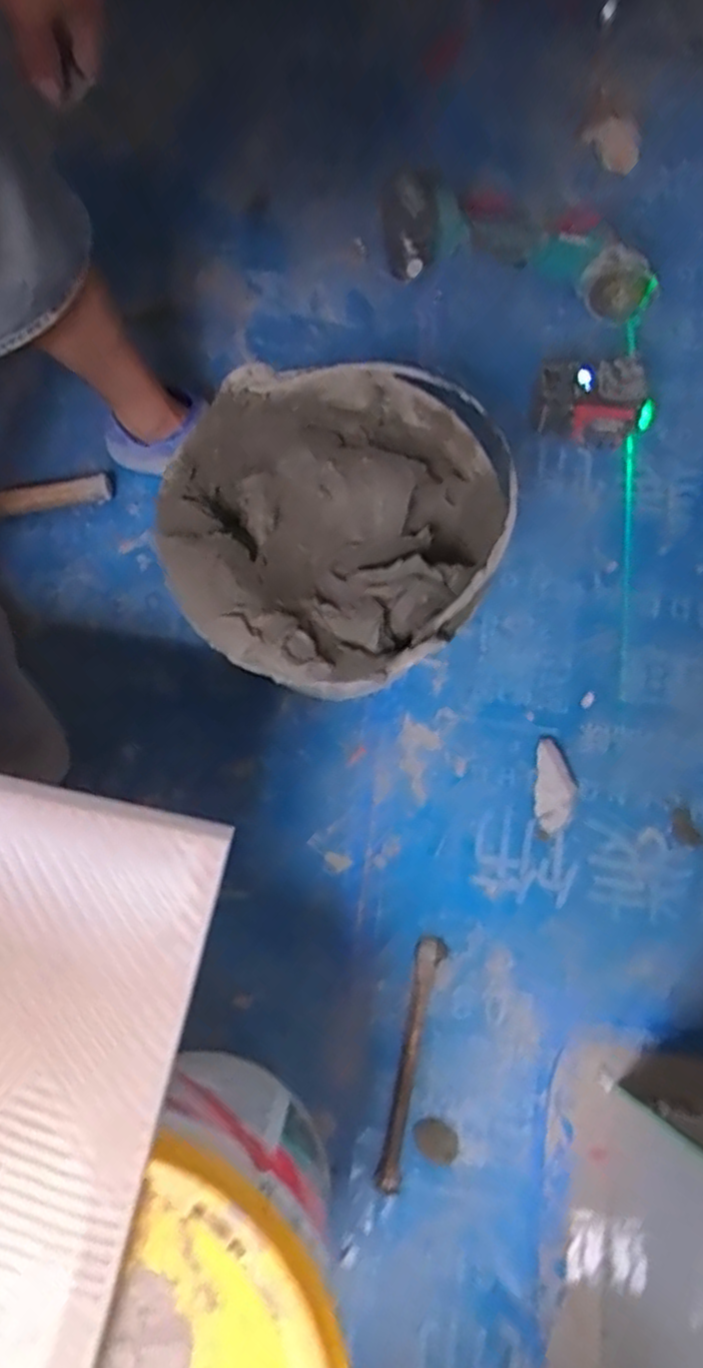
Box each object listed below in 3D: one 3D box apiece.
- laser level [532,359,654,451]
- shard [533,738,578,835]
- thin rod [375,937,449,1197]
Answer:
[{"bbox_3d":[0.299,-0.351,0.895,0.147,0.098,0.074,11,75,4],"label":"laser level"},{"bbox_3d":[0.236,0.116,0.839,0.047,0.023,0.106,2,75,0],"label":"shard"},{"bbox_3d":[0.061,0.396,0.766,0.031,0.015,0.247,14,76,3],"label":"thin rod"}]

